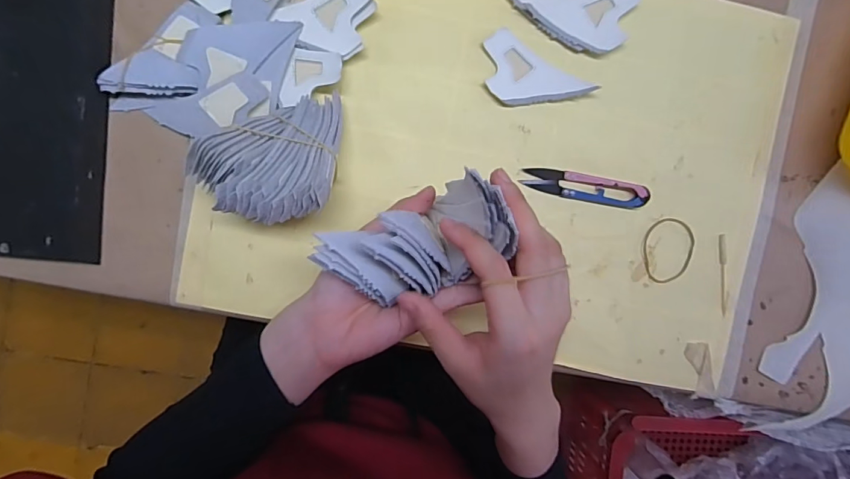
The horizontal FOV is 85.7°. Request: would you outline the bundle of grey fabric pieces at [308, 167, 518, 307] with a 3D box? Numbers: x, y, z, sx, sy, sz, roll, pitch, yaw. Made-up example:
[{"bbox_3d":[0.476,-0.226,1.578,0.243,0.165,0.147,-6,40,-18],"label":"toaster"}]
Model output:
[{"bbox_3d":[-0.002,0.005,0.268,0.107,0.056,0.056,-24,92,-1],"label":"bundle of grey fabric pieces"}]

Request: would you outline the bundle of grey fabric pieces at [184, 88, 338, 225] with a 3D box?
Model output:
[{"bbox_3d":[-0.097,-0.053,0.319,0.104,0.057,0.076,-29,96,-1],"label":"bundle of grey fabric pieces"}]

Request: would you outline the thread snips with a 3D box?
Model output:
[{"bbox_3d":[0.126,-0.041,0.361,0.097,0.011,0.020,10,93,-5],"label":"thread snips"}]

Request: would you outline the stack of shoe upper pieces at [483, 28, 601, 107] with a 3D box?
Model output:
[{"bbox_3d":[0.082,-0.121,0.351,0.086,0.008,0.048,26,91,-6],"label":"stack of shoe upper pieces"}]

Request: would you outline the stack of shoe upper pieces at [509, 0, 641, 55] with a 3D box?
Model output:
[{"bbox_3d":[0.115,-0.171,0.355,0.096,0.008,0.052,-4,94,-4],"label":"stack of shoe upper pieces"}]

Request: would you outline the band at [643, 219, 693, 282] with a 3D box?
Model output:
[{"bbox_3d":[0.201,0.009,0.377,0.043,0.004,0.052,-4,94,-4],"label":"band"}]

